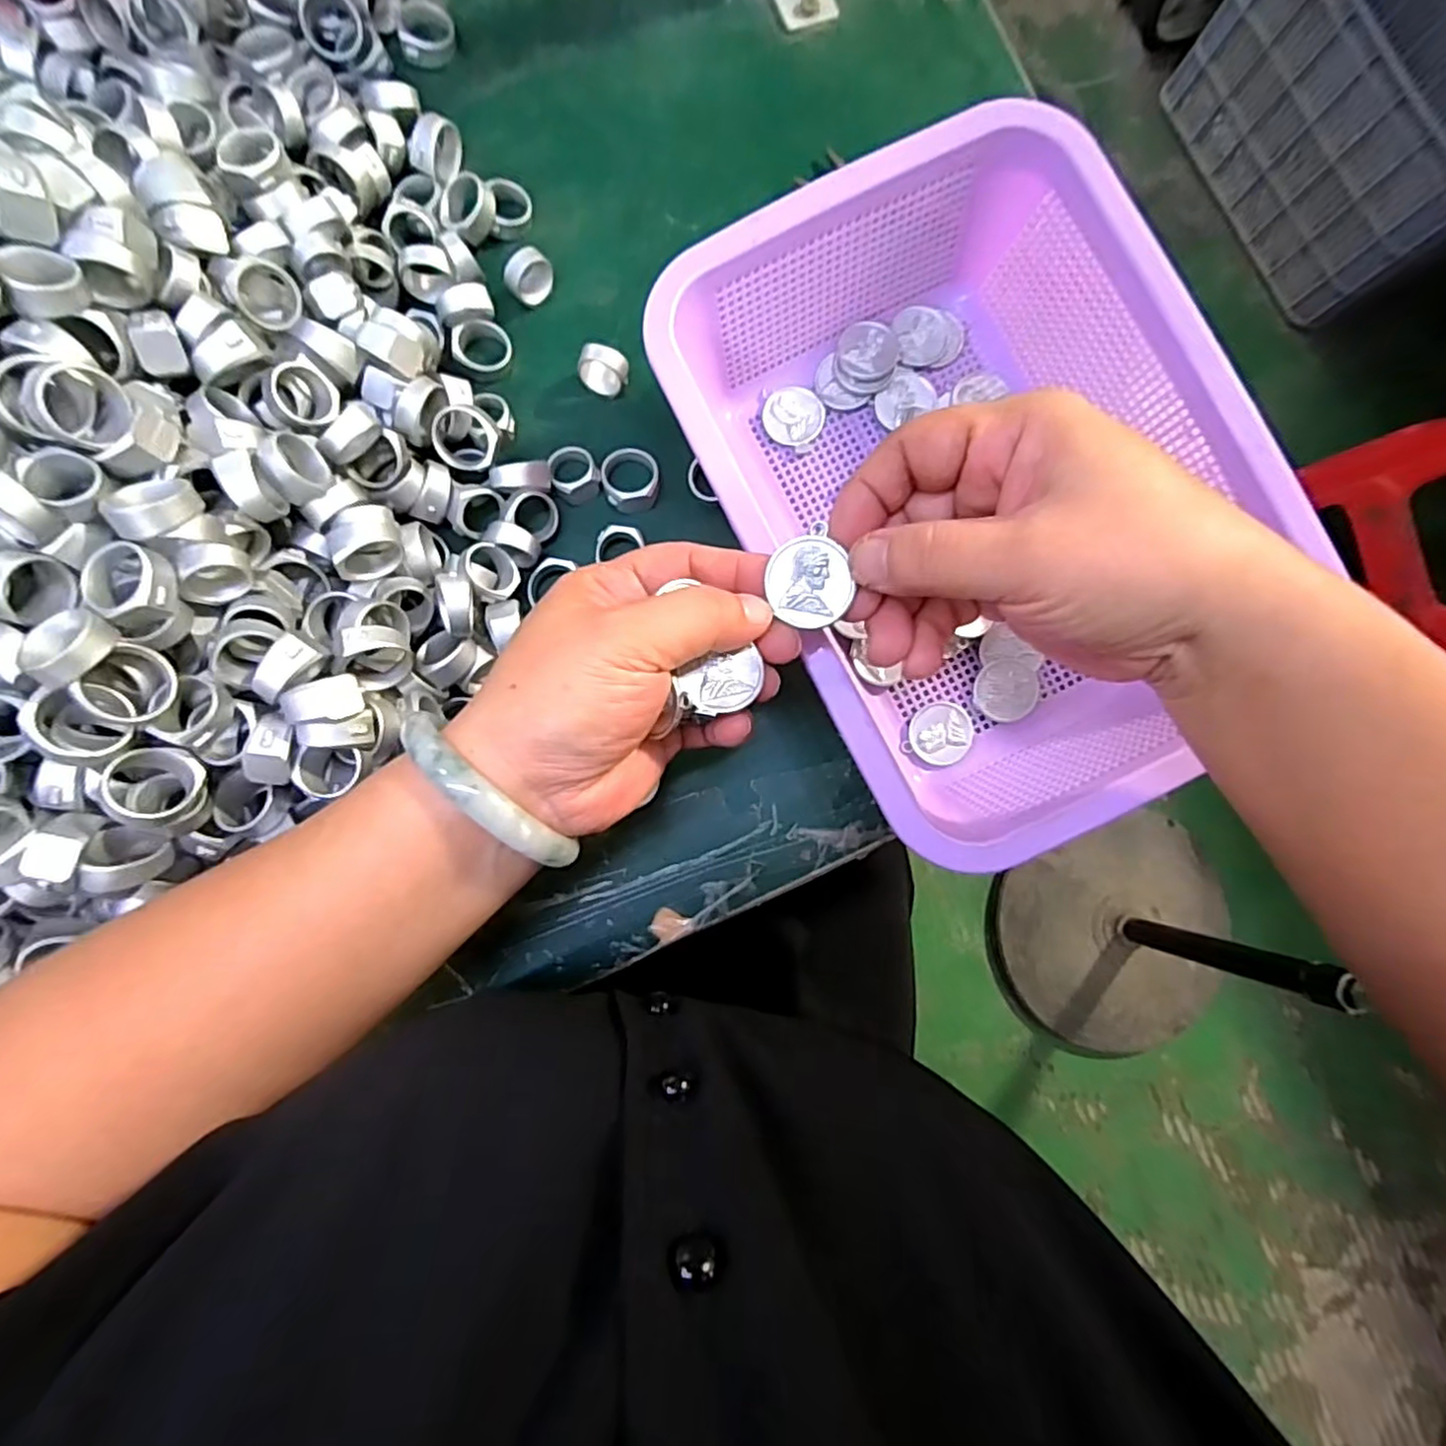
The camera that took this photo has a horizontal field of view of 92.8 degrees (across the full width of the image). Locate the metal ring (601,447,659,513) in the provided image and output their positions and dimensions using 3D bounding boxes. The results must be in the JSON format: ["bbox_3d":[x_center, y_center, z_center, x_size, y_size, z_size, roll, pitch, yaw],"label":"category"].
[{"bbox_3d":[-0.044,-0.115,0.327,0.026,0.014,0.029,-5,85,-5],"label":"metal ring"}]

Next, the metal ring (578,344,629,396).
[{"bbox_3d":[-0.056,-0.166,0.327,0.023,0.021,0.015,15,83,-3],"label":"metal ring"}]

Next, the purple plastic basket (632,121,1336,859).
[{"bbox_3d":[0.101,-0.091,0.295,0.188,0.093,0.267,-27,87,-7],"label":"purple plastic basket"}]

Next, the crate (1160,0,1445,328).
[{"bbox_3d":[0.994,-0.969,1.056,0.332,0.271,0.535,-32,88,-7],"label":"crate"}]

